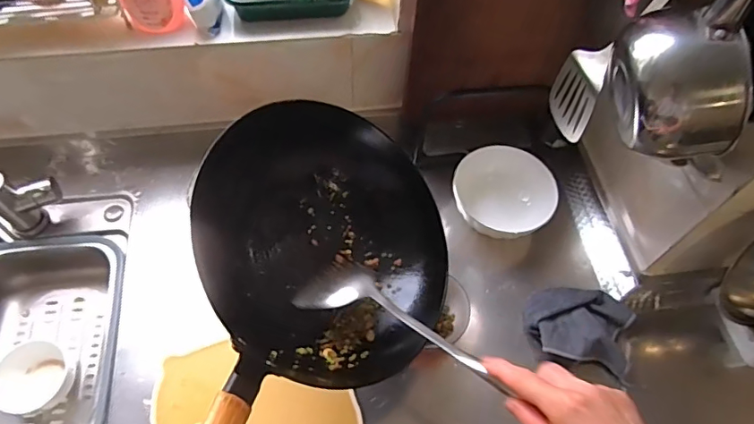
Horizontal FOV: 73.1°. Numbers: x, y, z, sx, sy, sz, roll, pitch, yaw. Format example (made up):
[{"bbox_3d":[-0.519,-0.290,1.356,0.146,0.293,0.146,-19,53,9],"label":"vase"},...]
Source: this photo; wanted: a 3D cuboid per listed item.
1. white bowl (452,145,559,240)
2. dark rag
[{"bbox_3d":[0.198,-0.019,0.827,0.150,0.104,0.144,1,60,-2],"label":"white bowl"},{"bbox_3d":[0.291,0.172,0.745,0.146,0.054,0.119,10,60,3],"label":"dark rag"}]

